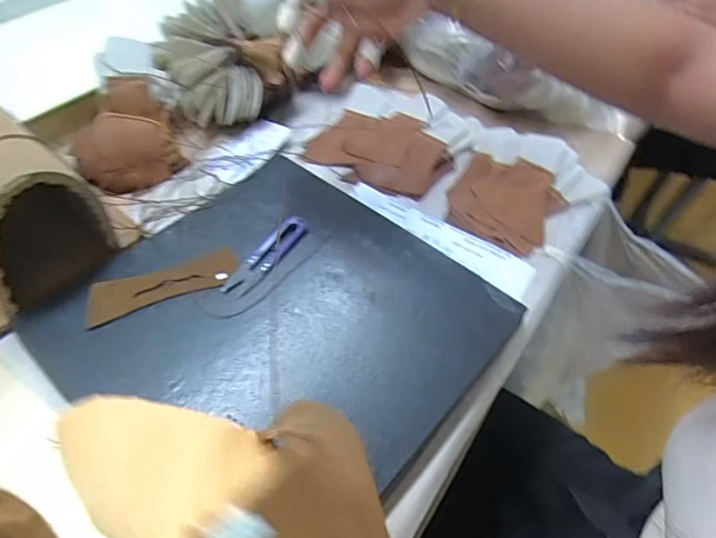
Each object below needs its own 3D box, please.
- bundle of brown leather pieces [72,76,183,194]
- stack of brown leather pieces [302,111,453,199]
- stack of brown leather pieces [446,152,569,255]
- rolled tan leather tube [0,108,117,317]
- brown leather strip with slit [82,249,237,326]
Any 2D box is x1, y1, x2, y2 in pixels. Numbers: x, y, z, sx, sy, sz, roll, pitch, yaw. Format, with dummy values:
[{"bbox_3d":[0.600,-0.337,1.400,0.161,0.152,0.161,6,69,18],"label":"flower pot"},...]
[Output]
[{"bbox_3d":[-0.246,-0.139,0.527,0.099,0.069,0.090,-14,54,-16],"label":"bundle of brown leather pieces"},{"bbox_3d":[0.028,-0.138,0.584,0.146,0.017,0.119,32,55,19],"label":"stack of brown leather pieces"},{"bbox_3d":[0.156,-0.075,0.537,0.109,0.025,0.108,28,54,16],"label":"stack of brown leather pieces"},{"bbox_3d":[-0.306,-0.074,0.428,0.175,0.113,0.109,39,58,23],"label":"rolled tan leather tube"},{"bbox_3d":[-0.167,0.012,0.436,0.126,0.004,0.038,-17,55,-18],"label":"brown leather strip with slit"}]

